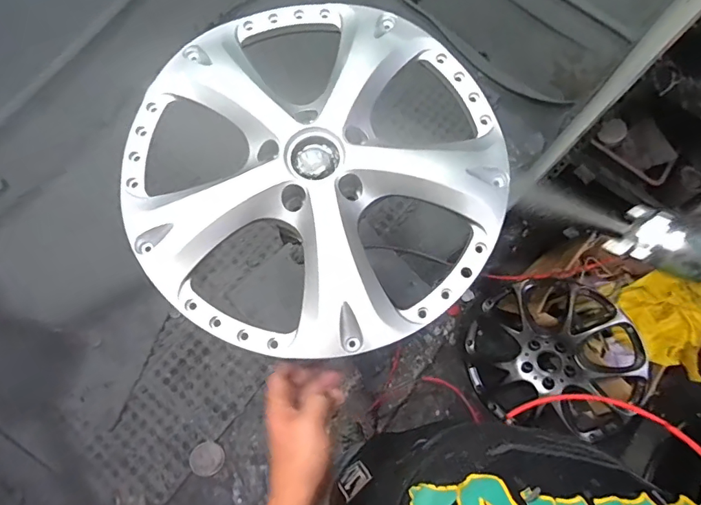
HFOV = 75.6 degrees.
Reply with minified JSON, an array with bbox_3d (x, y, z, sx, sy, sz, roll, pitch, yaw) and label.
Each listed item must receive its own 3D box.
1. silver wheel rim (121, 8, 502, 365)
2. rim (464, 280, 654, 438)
[{"bbox_3d":[-0.043,-0.112,0.545,0.450,0.041,0.450,-7,73,-3],"label":"silver wheel rim"},{"bbox_3d":[0.610,0.296,1.375,0.472,0.210,0.472,4,98,32],"label":"rim"}]

